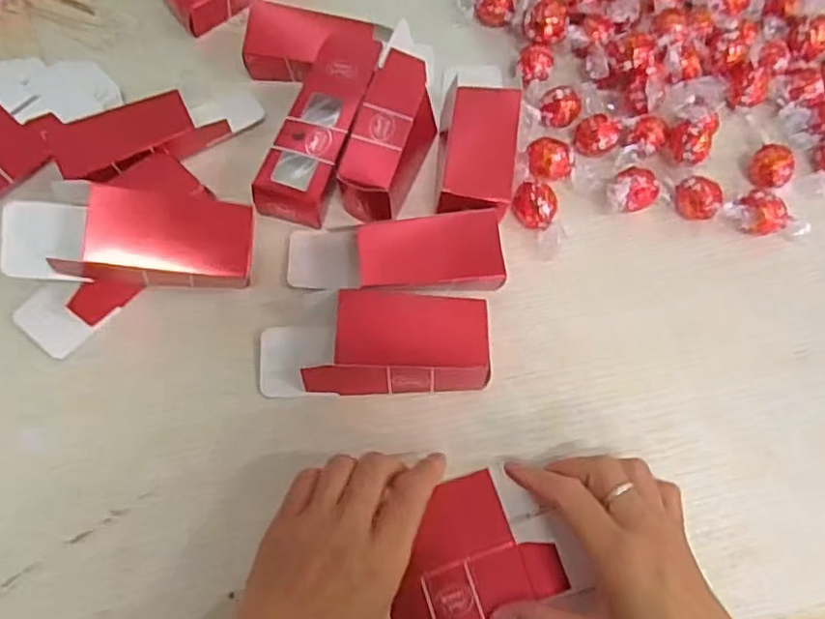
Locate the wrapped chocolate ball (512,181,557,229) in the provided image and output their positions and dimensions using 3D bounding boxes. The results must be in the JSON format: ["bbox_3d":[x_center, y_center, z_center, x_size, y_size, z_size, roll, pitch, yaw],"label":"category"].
[{"bbox_3d":[0.082,-0.070,0.434,0.029,0.021,0.025,23,68,7],"label":"wrapped chocolate ball"}]

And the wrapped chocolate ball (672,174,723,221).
[{"bbox_3d":[0.195,-0.076,0.444,0.030,0.027,0.023,42,71,14],"label":"wrapped chocolate ball"}]

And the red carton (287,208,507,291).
[{"bbox_3d":[-0.012,-0.033,0.412,0.134,0.032,0.049,0,67,-2],"label":"red carton"}]

